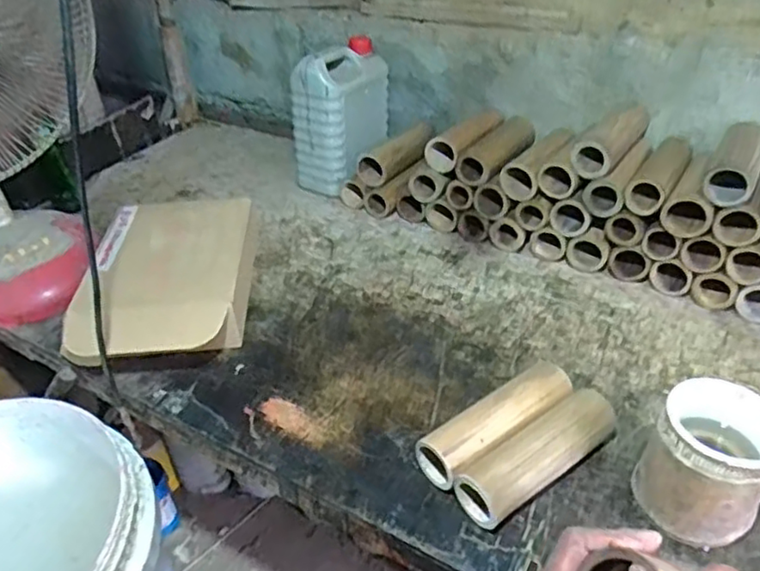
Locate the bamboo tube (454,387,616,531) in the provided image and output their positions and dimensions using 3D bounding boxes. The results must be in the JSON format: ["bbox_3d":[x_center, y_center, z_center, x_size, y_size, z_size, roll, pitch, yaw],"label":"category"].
[{"bbox_3d":[0.159,0.170,0.638,0.181,0.052,0.052,-25,41,-28],"label":"bamboo tube"}]

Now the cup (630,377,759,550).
[{"bbox_3d":[0.298,0.163,0.580,0.096,0.120,0.097,-2,35,1],"label":"cup"}]

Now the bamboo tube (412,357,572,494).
[{"bbox_3d":[0.126,0.147,0.672,0.180,0.052,0.055,-24,41,-27],"label":"bamboo tube"}]

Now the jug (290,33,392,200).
[{"bbox_3d":[-0.063,-0.293,1.120,0.100,0.230,0.170,18,40,27],"label":"jug"}]

